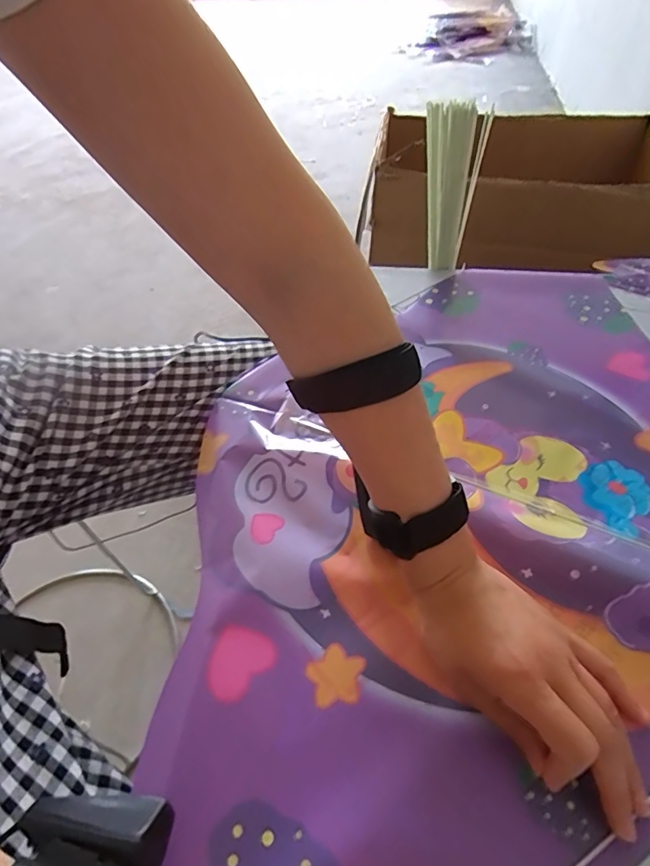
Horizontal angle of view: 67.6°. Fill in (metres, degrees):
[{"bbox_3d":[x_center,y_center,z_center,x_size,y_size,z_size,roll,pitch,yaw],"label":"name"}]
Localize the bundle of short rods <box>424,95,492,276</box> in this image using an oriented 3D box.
[{"bbox_3d":[0.136,-0.263,0.540,0.060,0.180,0.029,7,51,10],"label":"bundle of short rods"}]

